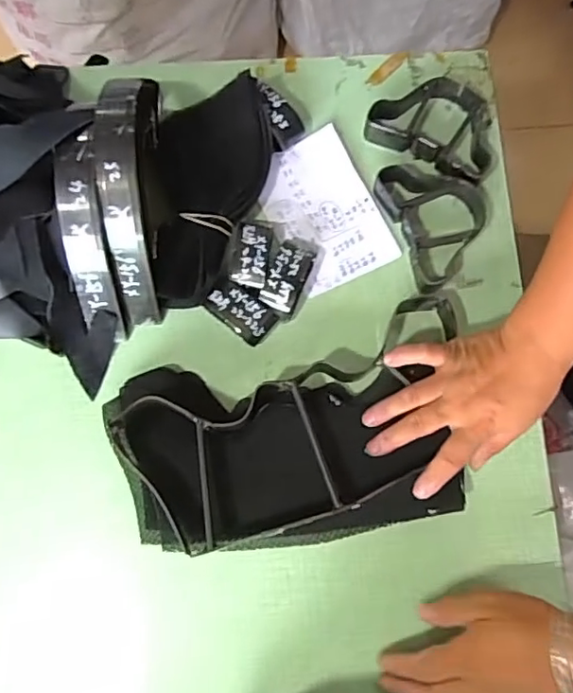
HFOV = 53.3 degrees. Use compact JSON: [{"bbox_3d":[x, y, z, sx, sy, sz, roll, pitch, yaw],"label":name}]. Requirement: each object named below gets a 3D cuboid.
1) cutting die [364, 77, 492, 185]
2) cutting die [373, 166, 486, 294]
[{"bbox_3d":[0.154,-0.228,0.575,0.127,0.027,0.107,31,78,6],"label":"cutting die"},{"bbox_3d":[0.148,-0.126,0.551,0.089,0.024,0.125,-18,78,-5],"label":"cutting die"}]

